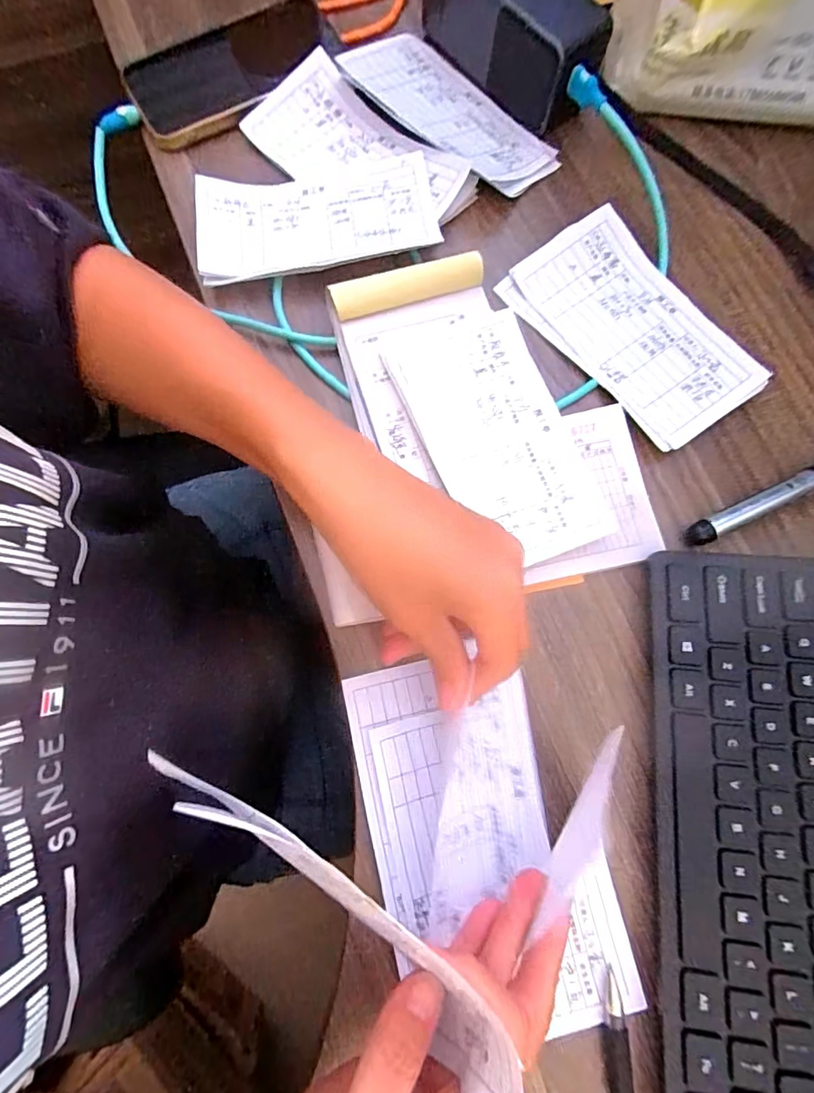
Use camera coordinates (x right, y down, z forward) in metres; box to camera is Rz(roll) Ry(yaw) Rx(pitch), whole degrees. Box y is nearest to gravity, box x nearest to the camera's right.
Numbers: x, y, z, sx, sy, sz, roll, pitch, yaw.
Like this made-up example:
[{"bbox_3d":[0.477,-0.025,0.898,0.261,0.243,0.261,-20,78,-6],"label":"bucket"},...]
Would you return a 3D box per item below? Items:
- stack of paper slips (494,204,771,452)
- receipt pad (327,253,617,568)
[{"bbox_3d":[0.139,-0.137,0.304,0.085,0.011,0.153,-39,82,-10],"label":"stack of paper slips"},{"bbox_3d":[0.033,-0.077,0.287,0.105,0.016,0.191,-24,80,-6],"label":"receipt pad"}]

